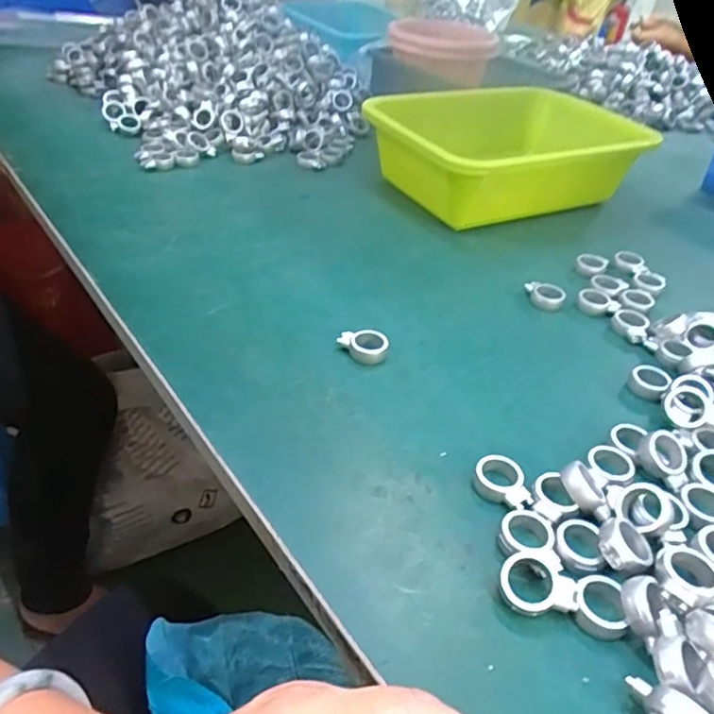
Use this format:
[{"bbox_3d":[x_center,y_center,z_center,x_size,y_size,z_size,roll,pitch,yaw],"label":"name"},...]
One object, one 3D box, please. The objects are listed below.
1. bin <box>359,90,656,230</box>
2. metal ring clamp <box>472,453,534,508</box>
[{"bbox_3d":[0.156,-0.212,0.629,0.286,0.081,0.186,-17,43,-25],"label":"bin"},{"bbox_3d":[0.077,0.069,0.319,0.024,0.012,0.033,-4,39,-10],"label":"metal ring clamp"}]

